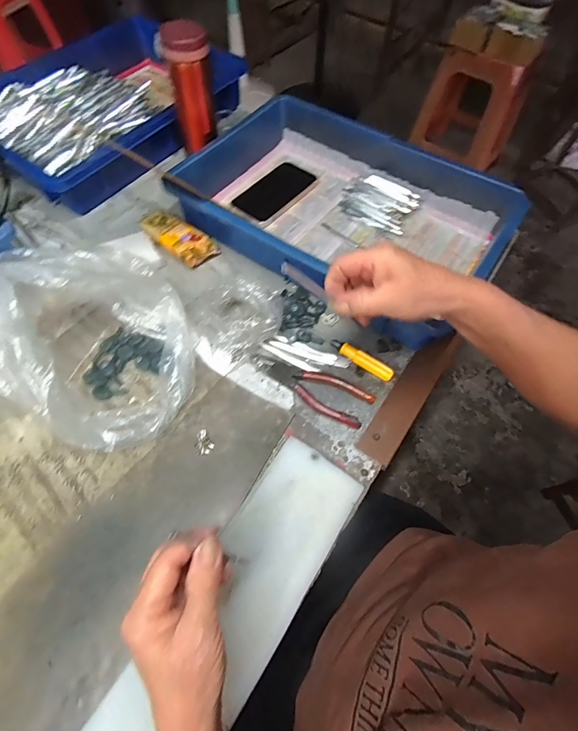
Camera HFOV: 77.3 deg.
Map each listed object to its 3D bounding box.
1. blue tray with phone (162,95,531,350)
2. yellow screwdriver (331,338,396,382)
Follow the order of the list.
[{"bbox_3d":[0.070,-0.225,0.531,0.429,0.085,0.281,33,66,15],"label":"blue tray with phone"},{"bbox_3d":[0.089,-0.008,0.447,0.086,0.013,0.015,34,66,15],"label":"yellow screwdriver"}]

